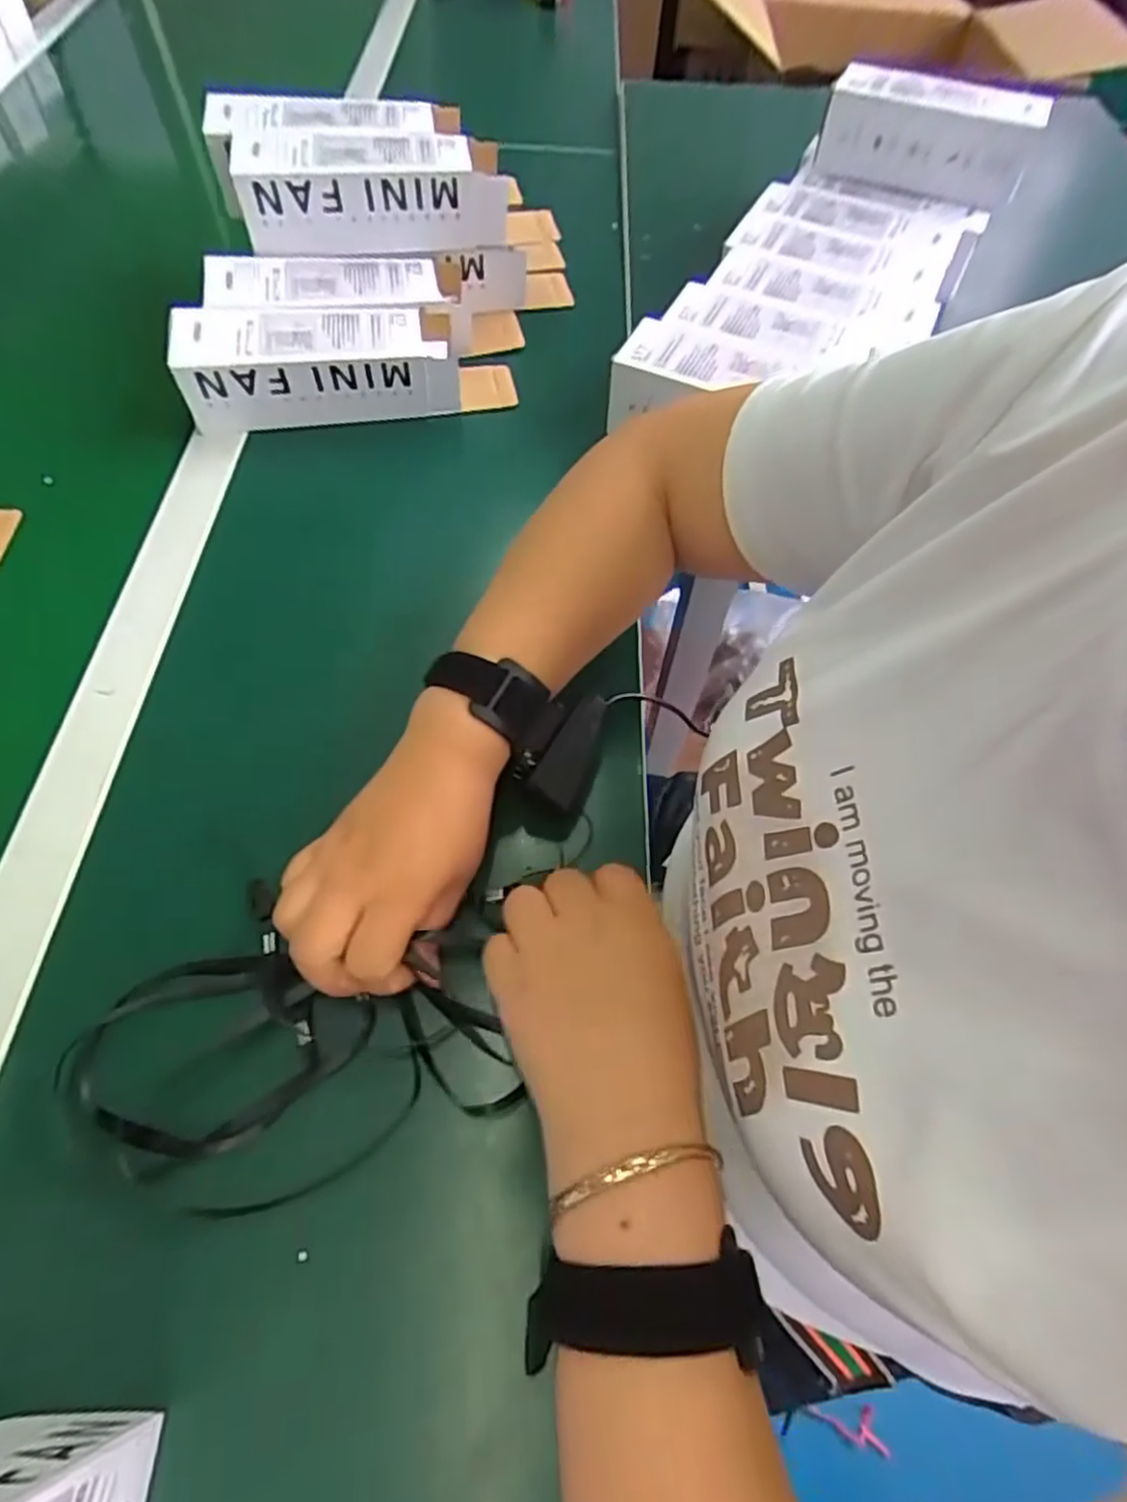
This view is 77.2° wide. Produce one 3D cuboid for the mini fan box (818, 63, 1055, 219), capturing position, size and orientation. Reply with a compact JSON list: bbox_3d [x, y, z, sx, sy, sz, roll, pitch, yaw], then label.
[{"bbox_3d":[0.314,-0.533,0.609,0.168,0.062,0.063,23,61,10],"label":"mini fan box"}]

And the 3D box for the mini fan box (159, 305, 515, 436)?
[{"bbox_3d":[-0.159,-0.295,0.538,0.239,0.062,0.075,-7,61,-7],"label":"mini fan box"}]

